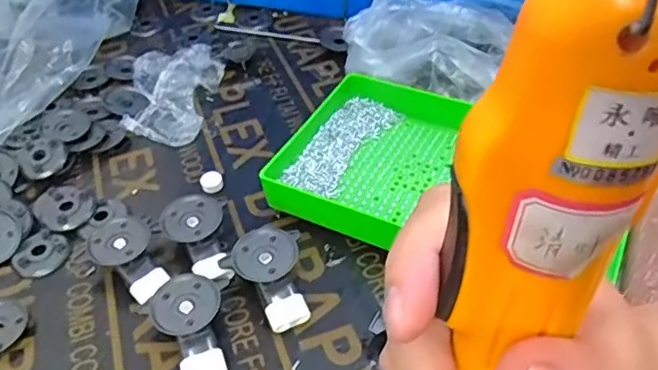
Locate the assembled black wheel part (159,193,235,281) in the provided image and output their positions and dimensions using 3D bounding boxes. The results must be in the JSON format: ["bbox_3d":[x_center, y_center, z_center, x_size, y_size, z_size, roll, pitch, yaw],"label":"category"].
[{"bbox_3d":[-0.093,0.041,0.418,0.044,0.033,0.066,-9,45,-4],"label":"assembled black wheel part"}]

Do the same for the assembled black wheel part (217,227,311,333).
[{"bbox_3d":[-0.033,0.059,0.393,0.049,0.031,0.065,-33,51,-25],"label":"assembled black wheel part"}]

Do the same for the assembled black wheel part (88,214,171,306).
[{"bbox_3d":[-0.139,0.052,0.411,0.040,0.030,0.064,-30,50,-23],"label":"assembled black wheel part"}]

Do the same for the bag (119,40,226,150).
[{"bbox_3d":[-0.154,-0.090,0.563,0.085,0.022,0.127,2,45,8],"label":"bag"}]

